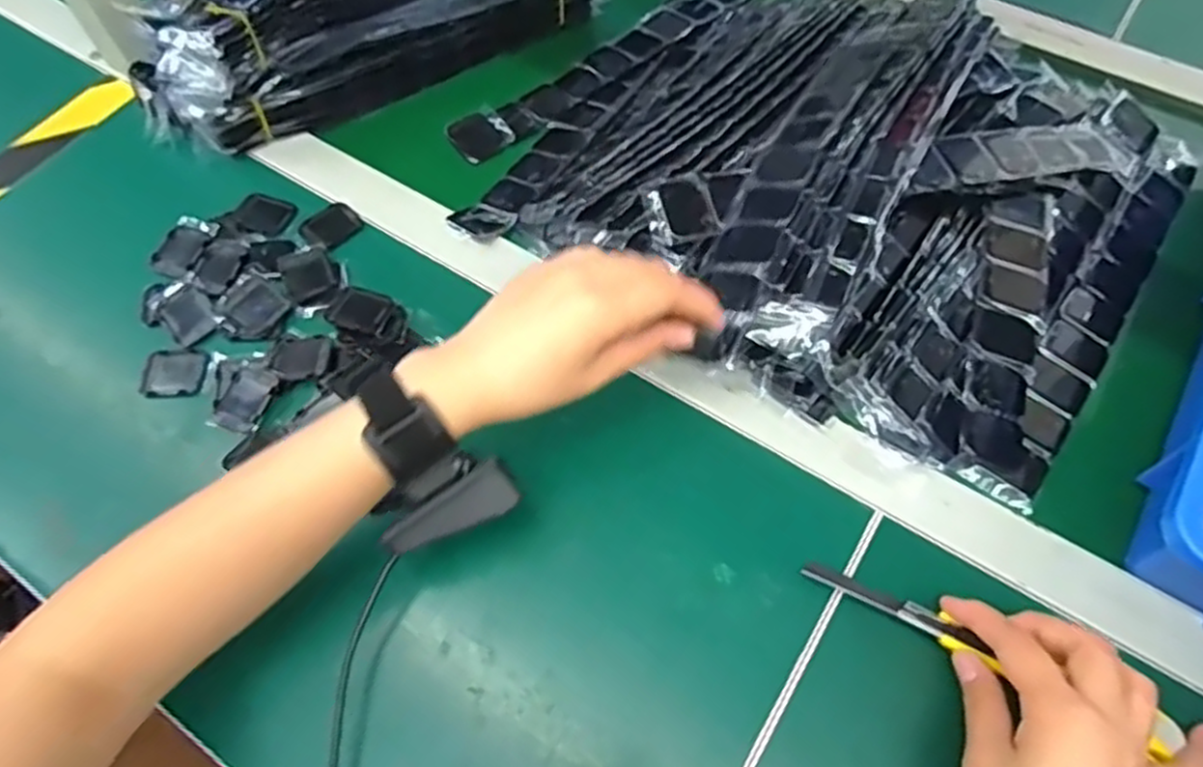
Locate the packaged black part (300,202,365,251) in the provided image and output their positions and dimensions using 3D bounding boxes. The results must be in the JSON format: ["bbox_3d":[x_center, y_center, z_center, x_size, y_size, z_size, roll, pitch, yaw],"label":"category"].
[{"bbox_3d":[-0.194,-0.112,0.529,0.038,0.004,0.036,-40,69,-19],"label":"packaged black part"}]

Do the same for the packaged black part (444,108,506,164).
[{"bbox_3d":[-0.099,-0.193,0.576,0.036,0.004,0.045,-39,68,-19],"label":"packaged black part"}]

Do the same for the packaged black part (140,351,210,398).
[{"bbox_3d":[-0.272,-0.006,0.473,0.041,0.004,0.033,1,62,1],"label":"packaged black part"}]

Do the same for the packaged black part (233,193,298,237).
[{"bbox_3d":[-0.243,-0.121,0.532,0.040,0.004,0.035,19,64,10],"label":"packaged black part"}]

